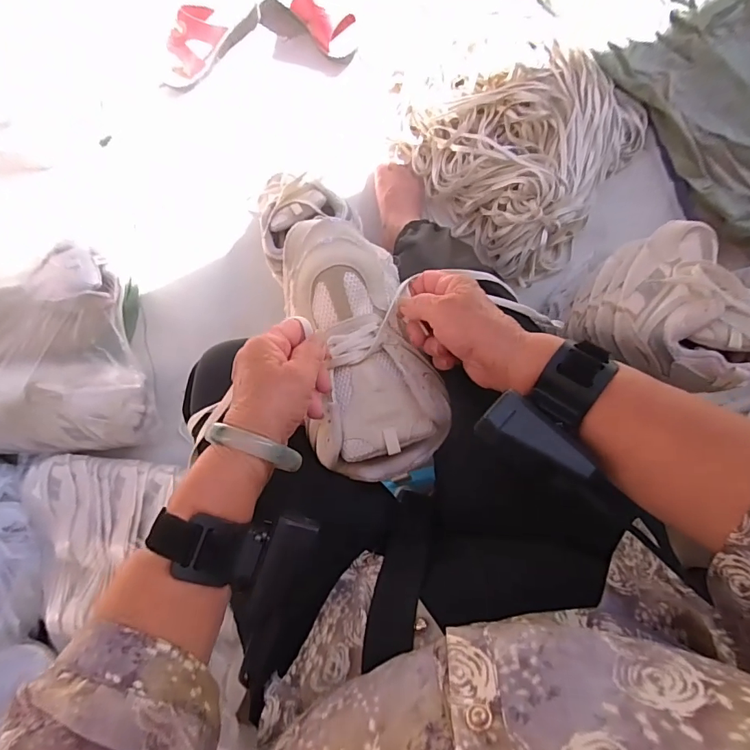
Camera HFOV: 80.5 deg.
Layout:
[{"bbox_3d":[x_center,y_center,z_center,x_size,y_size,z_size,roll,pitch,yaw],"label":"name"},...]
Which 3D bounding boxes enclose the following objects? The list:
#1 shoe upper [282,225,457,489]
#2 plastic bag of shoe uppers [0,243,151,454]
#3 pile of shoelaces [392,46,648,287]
[{"bbox_3d":[-0.019,-0.026,0.391,0.119,0.042,0.235,-18,81,4],"label":"shoe upper"},{"bbox_3d":[-0.586,-0.012,0.733,0.360,0.153,0.310,-10,89,6],"label":"plastic bag of shoe uppers"},{"bbox_3d":[0.257,-0.389,0.728,0.348,0.100,0.369,-41,86,5],"label":"pile of shoelaces"}]

